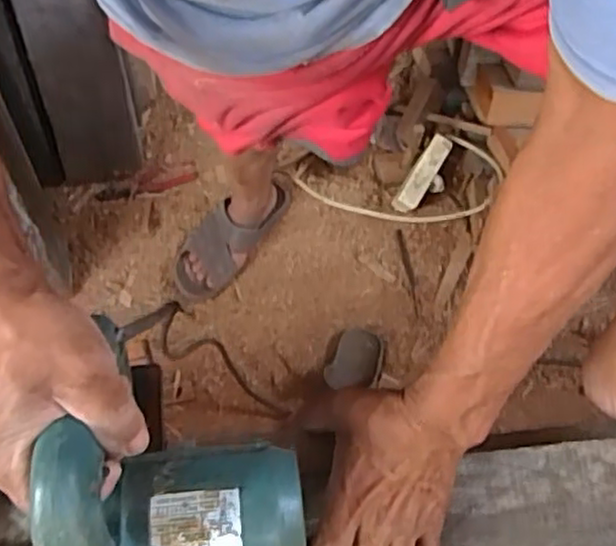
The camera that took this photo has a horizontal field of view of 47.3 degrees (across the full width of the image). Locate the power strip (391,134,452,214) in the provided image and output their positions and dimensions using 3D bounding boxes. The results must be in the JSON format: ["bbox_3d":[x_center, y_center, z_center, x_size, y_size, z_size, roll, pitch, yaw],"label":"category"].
[{"bbox_3d":[0.223,-0.192,1.367,0.045,0.041,0.164,33,93,10],"label":"power strip"}]

